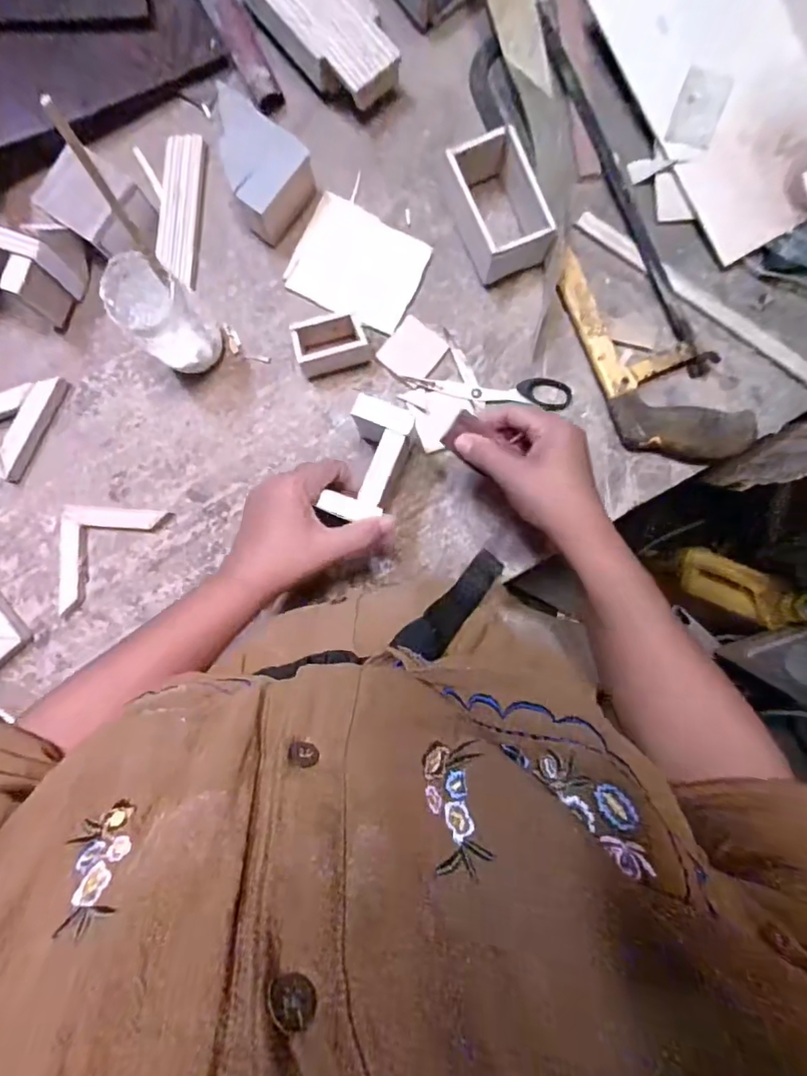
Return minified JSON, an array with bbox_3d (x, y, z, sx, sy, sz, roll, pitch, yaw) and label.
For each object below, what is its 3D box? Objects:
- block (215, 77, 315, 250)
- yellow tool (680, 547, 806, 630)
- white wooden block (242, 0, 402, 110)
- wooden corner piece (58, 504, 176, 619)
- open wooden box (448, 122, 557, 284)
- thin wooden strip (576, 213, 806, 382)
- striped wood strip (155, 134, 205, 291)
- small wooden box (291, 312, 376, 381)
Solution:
[{"bbox_3d":[-0.137,-0.333,0.469,0.101,0.046,0.073,41,91,0],"label":"block"},{"bbox_3d":[0.596,0.092,0.914,0.071,0.228,0.074,29,92,-38],"label":"yellow tool"},{"bbox_3d":[-0.073,-0.462,0.470,0.078,0.039,0.168,-39,90,1],"label":"white wooden block"},{"bbox_3d":[-0.271,0.022,0.488,0.096,0.012,0.100,4,91,1],"label":"wooden corner piece"},{"bbox_3d":[0.085,-0.290,0.464,0.064,0.048,0.106,-24,90,1],"label":"open wooden box"},{"bbox_3d":[0.285,-0.209,0.478,0.294,0.011,0.019,35,91,1],"label":"thin wooden strip"},{"bbox_3d":[-0.210,-0.308,0.489,0.036,0.012,0.138,5,91,1],"label":"striped wood strip"},{"bbox_3d":[-0.064,-0.175,0.468,0.063,0.046,0.037,-17,90,1],"label":"small wooden box"}]

